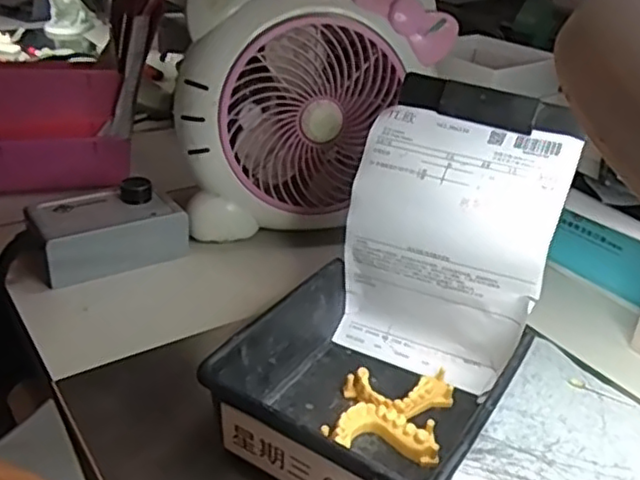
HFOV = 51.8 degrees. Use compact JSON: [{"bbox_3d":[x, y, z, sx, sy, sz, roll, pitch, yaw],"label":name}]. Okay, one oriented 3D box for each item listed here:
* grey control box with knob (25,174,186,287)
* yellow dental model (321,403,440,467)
[{"bbox_3d":[-0.198,-0.011,0.617,0.134,0.055,0.072,-18,36,-34],"label":"grey control box with knob"},{"bbox_3d":[0.042,0.129,0.439,0.073,0.020,0.034,9,29,8],"label":"yellow dental model"}]

